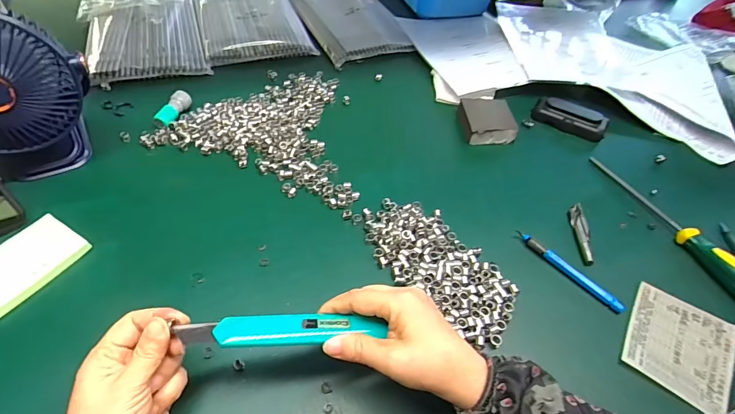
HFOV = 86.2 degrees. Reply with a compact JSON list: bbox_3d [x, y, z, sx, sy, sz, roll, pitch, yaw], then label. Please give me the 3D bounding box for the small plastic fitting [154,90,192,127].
[{"bbox_3d":[-0.268,-0.135,0.542,0.023,0.020,0.063,16,50,9],"label":"small plastic fitting"}]

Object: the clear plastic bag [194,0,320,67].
[{"bbox_3d":[-0.229,-0.373,0.760,0.185,0.014,0.315,-13,52,-16],"label":"clear plastic bag"}]

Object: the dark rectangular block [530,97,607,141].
[{"bbox_3d":[0.295,-0.131,0.574,0.103,0.029,0.041,31,54,21],"label":"dark rectangular block"}]

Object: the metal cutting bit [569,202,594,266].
[{"bbox_3d":[0.248,0.028,0.454,0.013,0.015,0.087,11,49,4],"label":"metal cutting bit"}]

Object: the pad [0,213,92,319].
[{"bbox_3d":[-0.333,0.054,0.381,0.069,0.009,0.095,26,52,17],"label":"pad"}]

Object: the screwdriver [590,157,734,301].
[{"bbox_3d":[0.352,0.016,0.454,0.023,0.033,0.235,-16,52,-18],"label":"screwdriver"}]

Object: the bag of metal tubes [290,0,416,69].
[{"bbox_3d":[-0.044,-0.388,0.782,0.174,0.026,0.324,-16,52,-17],"label":"bag of metal tubes"}]

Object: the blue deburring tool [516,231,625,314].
[{"bbox_3d":[0.213,0.065,0.418,0.008,0.013,0.121,-32,59,-28],"label":"blue deburring tool"}]

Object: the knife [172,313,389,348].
[{"bbox_3d":[-0.059,0.089,0.290,0.139,0.010,0.023,0,49,-9],"label":"knife"}]

